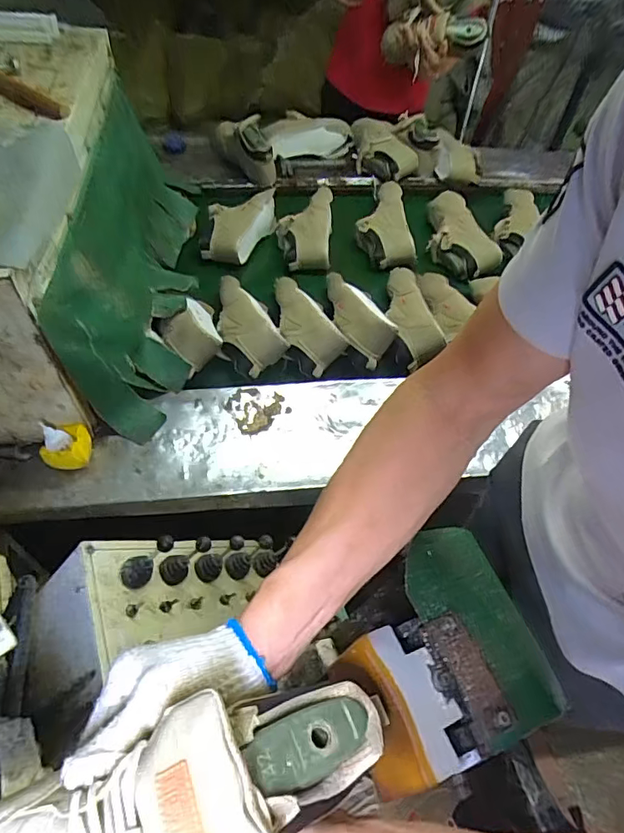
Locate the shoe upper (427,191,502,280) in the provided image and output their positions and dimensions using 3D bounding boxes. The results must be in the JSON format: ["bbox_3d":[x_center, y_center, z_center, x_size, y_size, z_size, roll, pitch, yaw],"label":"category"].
[{"bbox_3d":[0.372,-0.478,1.282,0.167,0.059,0.276,-14,56,-15],"label":"shoe upper"}]

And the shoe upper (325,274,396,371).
[{"bbox_3d":[0.092,-0.226,1.071,0.108,0.059,0.270,-20,58,-18],"label":"shoe upper"}]

